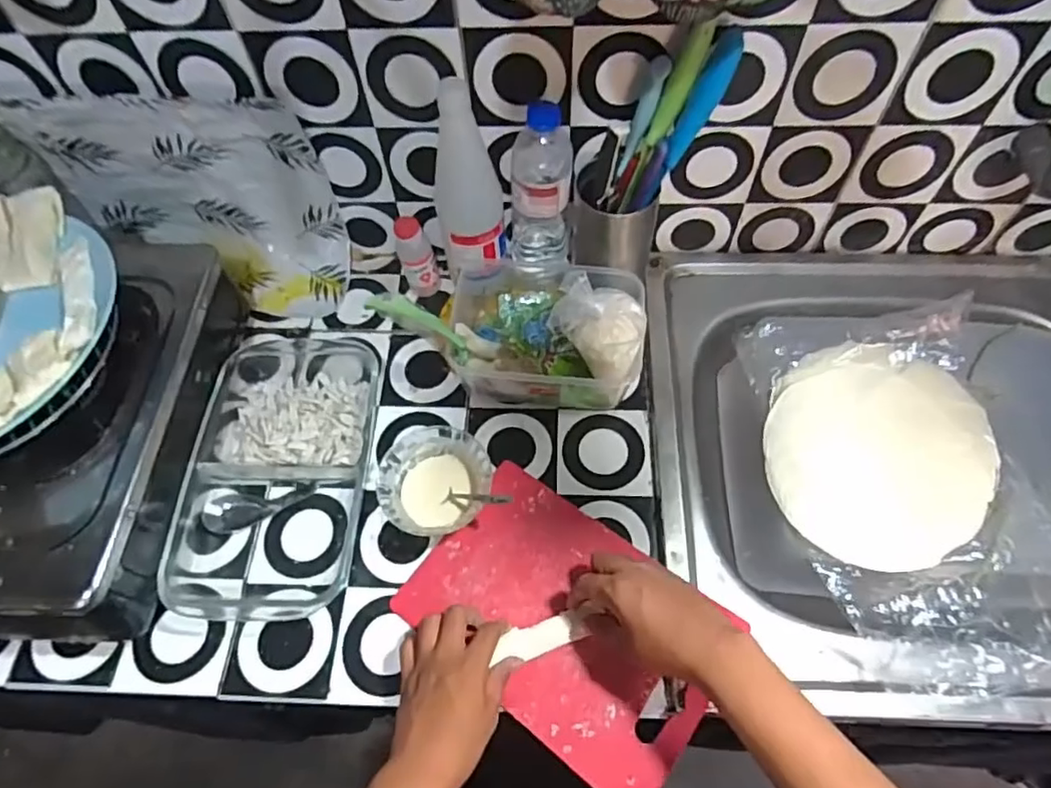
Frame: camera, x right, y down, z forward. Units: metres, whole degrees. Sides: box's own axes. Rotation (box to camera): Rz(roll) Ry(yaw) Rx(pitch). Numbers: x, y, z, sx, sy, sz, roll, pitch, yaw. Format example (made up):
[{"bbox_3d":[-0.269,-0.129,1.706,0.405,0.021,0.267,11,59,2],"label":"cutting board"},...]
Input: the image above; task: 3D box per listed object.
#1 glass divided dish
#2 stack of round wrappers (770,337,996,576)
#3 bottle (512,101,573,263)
[{"bbox_3d":[-0.249,0.064,0.640,0.179,0.044,0.313,0,61,3],"label":"glass divided dish"},{"bbox_3d":[0.332,0.051,0.576,0.197,0.031,0.216,11,62,9],"label":"stack of round wrappers"},{"bbox_3d":[0.016,-0.214,0.653,0.064,0.203,0.061,-2,61,2],"label":"bottle"}]

